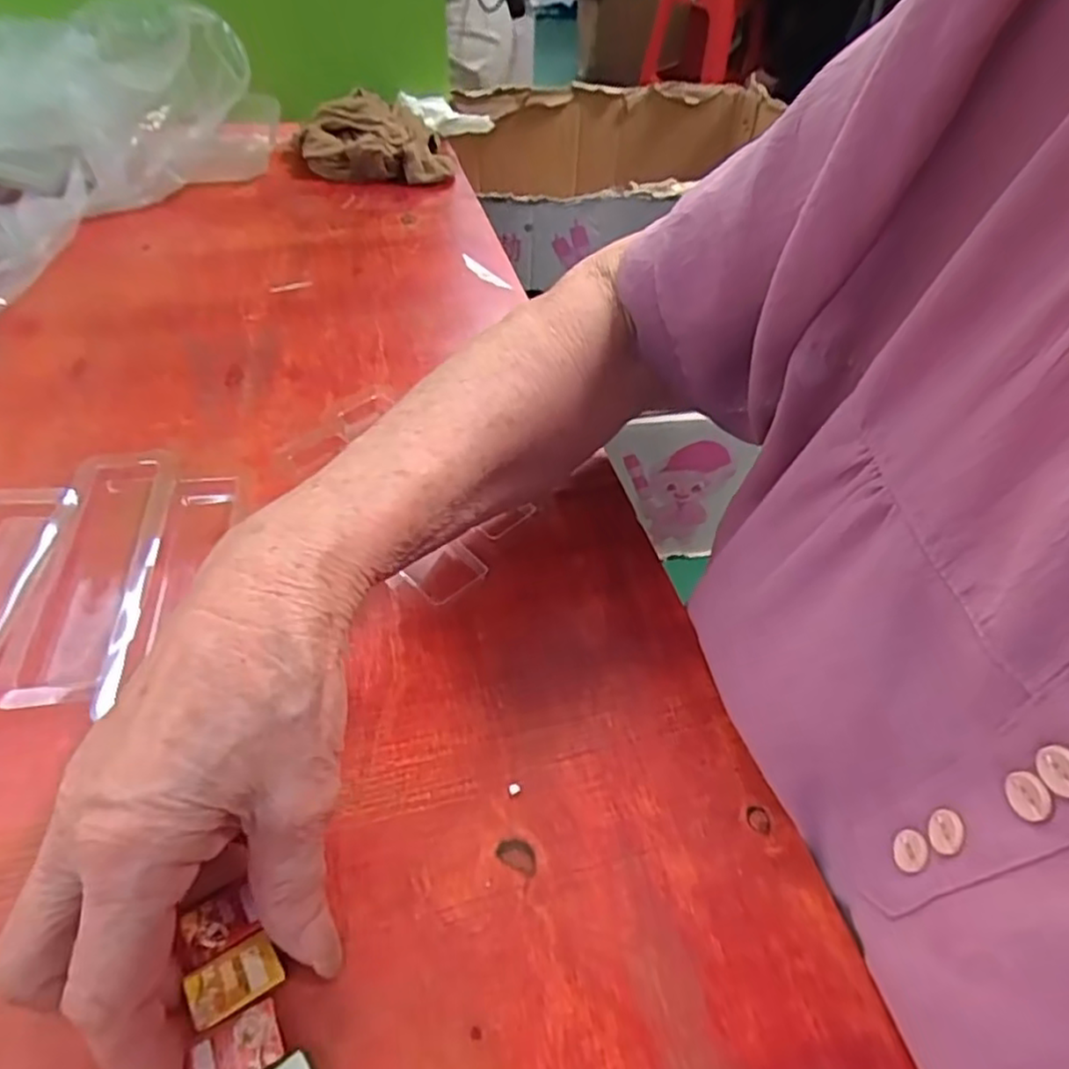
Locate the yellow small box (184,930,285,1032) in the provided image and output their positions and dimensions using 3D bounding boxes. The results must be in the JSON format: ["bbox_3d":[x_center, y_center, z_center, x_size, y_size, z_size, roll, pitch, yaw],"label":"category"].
[{"bbox_3d":[-0.089,0.130,0.208,0.026,0.004,0.016,-24,54,-24],"label":"yellow small box"}]

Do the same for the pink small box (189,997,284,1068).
[{"bbox_3d":[-0.084,0.144,0.197,0.025,0.004,0.016,-19,53,-20],"label":"pink small box"}]

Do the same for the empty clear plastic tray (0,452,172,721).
[{"bbox_3d":[-0.192,0.013,0.311,0.049,0.007,0.137,-3,49,-7],"label":"empty clear plastic tray"}]

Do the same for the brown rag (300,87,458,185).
[{"bbox_3d":[-0.137,-0.343,0.611,0.126,0.048,0.086,-8,49,-12],"label":"brown rag"}]

